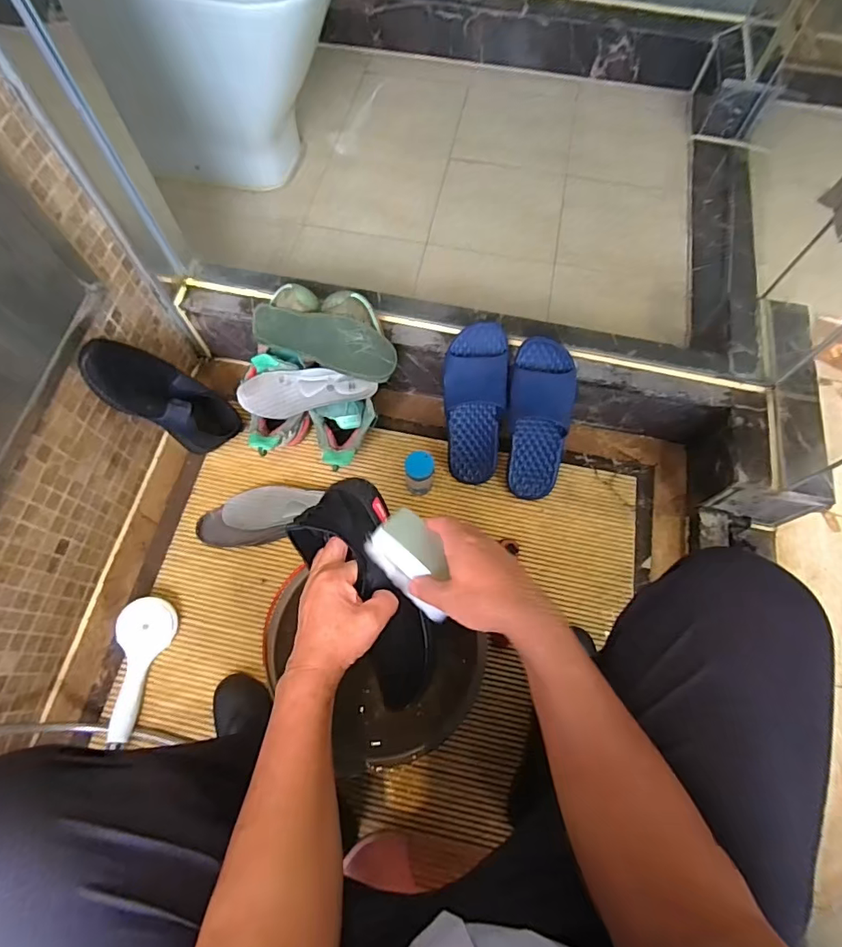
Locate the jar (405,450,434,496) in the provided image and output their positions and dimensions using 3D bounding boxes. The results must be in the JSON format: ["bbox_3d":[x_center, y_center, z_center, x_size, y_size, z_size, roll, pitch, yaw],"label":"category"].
[{"bbox_3d":[-0.003,0.002,0.852,0.046,0.092,0.045,0,67,-1],"label":"jar"}]

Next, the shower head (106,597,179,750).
[{"bbox_3d":[-0.444,0.300,0.761,0.080,0.036,0.208,22,66,-28],"label":"shower head"}]

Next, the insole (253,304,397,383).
[{"bbox_3d":[-0.159,-0.222,0.815,0.250,0.020,0.083,22,106,11],"label":"insole"}]

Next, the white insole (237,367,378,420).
[{"bbox_3d":[-0.186,-0.132,0.808,0.224,0.015,0.074,-4,105,6],"label":"white insole"}]

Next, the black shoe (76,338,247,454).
[{"bbox_3d":[-0.412,-0.128,0.804,0.087,0.254,0.109,-9,63,31],"label":"black shoe"}]

